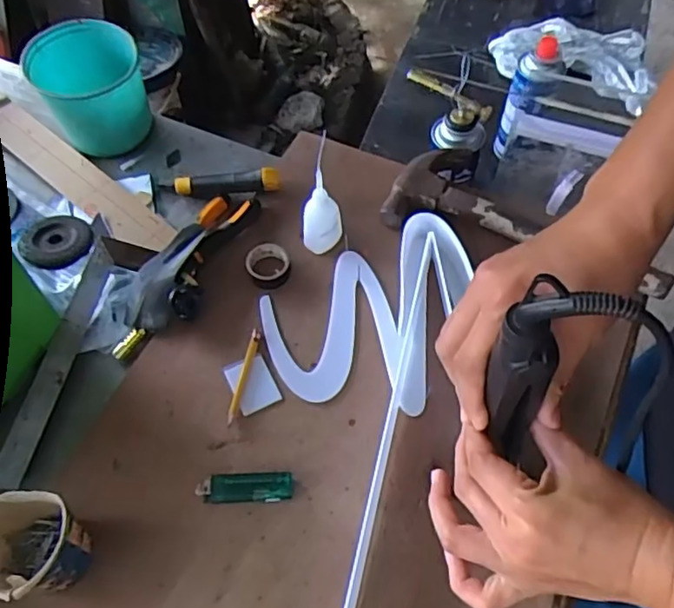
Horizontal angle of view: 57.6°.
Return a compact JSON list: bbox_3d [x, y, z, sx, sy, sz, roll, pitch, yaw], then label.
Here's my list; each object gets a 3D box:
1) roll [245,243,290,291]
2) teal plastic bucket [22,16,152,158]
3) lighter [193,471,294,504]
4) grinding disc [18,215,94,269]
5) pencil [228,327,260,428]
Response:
[{"bbox_3d":[-0.073,-0.041,0.633,0.048,0.015,0.047,0,59,0],"label":"roll"},{"bbox_3d":[-0.287,-0.252,0.730,0.115,0.109,0.118,0,59,0],"label":"teal plastic bucket"},{"bbox_3d":[-0.078,0.158,0.528,0.080,0.011,0.025,-1,59,-1],"label":"lighter"},{"bbox_3d":[-0.310,-0.069,0.675,0.073,0.011,0.079,0,59,0],"label":"grinding disc"},{"bbox_3d":[-0.088,0.067,0.577,0.009,0.005,0.094,11,60,6],"label":"pencil"}]

